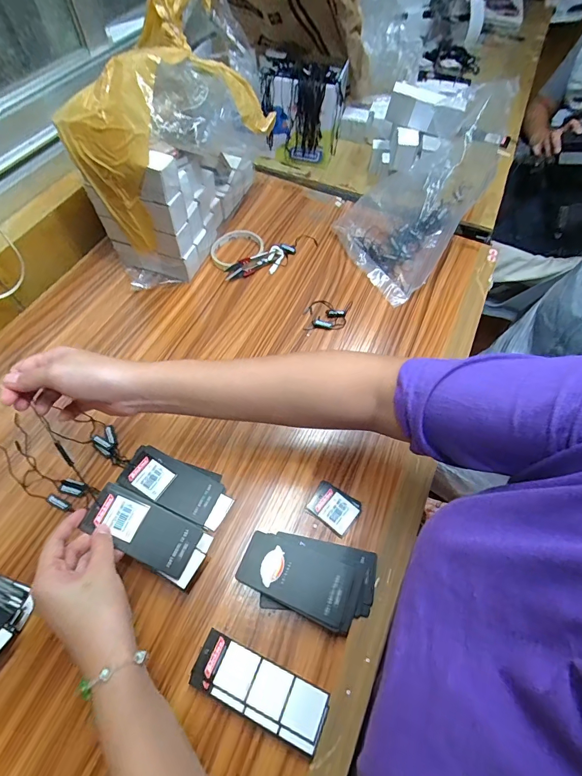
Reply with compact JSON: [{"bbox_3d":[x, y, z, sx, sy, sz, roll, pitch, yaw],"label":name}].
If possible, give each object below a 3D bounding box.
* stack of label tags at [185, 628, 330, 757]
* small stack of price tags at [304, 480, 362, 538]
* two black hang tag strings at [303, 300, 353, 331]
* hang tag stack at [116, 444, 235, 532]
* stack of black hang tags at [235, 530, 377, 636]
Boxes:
[{"bbox_3d":[-0.028,0.268,0.337,0.120,0.012,0.044,22,62,10],"label":"stack of label tags"},{"bbox_3d":[0.048,0.134,0.423,0.053,0.008,0.043,32,64,14],"label":"small stack of price tags"},{"bbox_3d":[0.052,-0.110,0.560,0.063,0.009,0.065,16,61,7],"label":"two black hang tag strings"},{"bbox_3d":[-0.126,0.109,0.425,0.121,0.016,0.055,21,62,9],"label":"hang tag stack"},{"bbox_3d":[0.018,0.190,0.380,0.131,0.023,0.074,13,61,5],"label":"stack of black hang tags"}]

